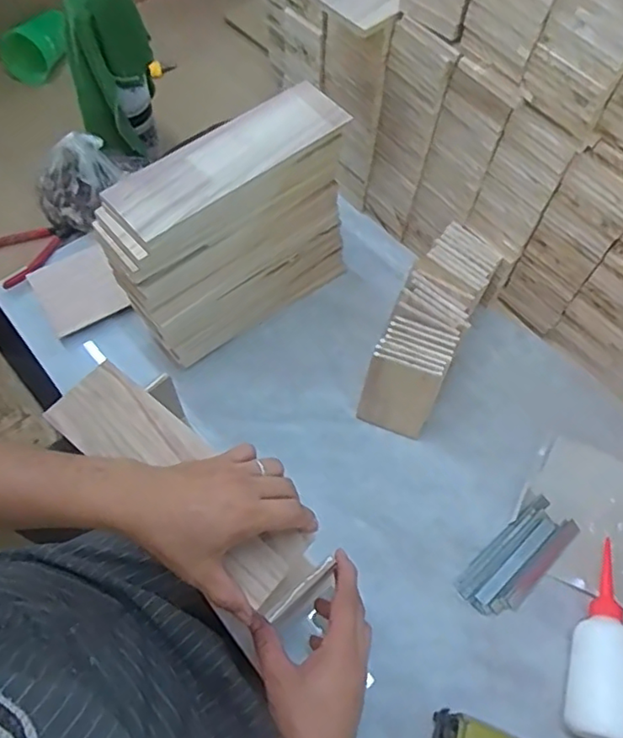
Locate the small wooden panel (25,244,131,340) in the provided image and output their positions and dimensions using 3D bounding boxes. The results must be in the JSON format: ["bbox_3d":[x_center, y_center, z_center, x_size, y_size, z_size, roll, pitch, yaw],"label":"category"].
[{"bbox_3d":[-0.299,-0.101,0.755,0.101,0.012,0.113,-32,69,-1],"label":"small wooden panel"}]

